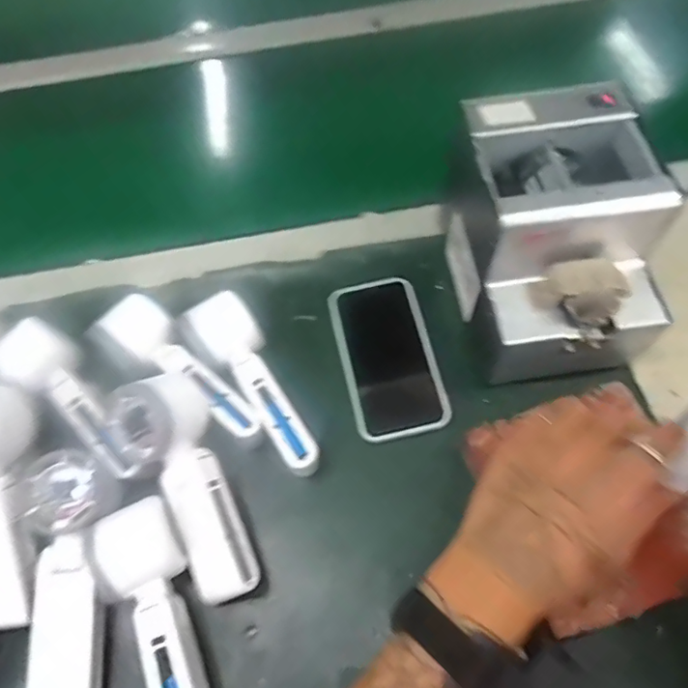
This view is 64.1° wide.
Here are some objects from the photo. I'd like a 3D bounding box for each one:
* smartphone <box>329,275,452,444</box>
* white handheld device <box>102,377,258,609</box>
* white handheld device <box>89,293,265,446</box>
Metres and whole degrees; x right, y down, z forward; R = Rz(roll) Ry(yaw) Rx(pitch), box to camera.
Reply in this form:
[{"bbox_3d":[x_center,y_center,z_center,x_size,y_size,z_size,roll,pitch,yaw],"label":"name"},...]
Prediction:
[{"bbox_3d":[0.037,0.008,0.472,0.077,0.013,0.146,-12,63,-3],"label":"smartphone"},{"bbox_3d":[-0.114,0.103,0.398,0.068,0.040,0.165,-26,84,-13],"label":"white handheld device"},{"bbox_3d":[-0.129,0.030,0.444,0.160,0.058,0.054,40,73,20],"label":"white handheld device"}]

